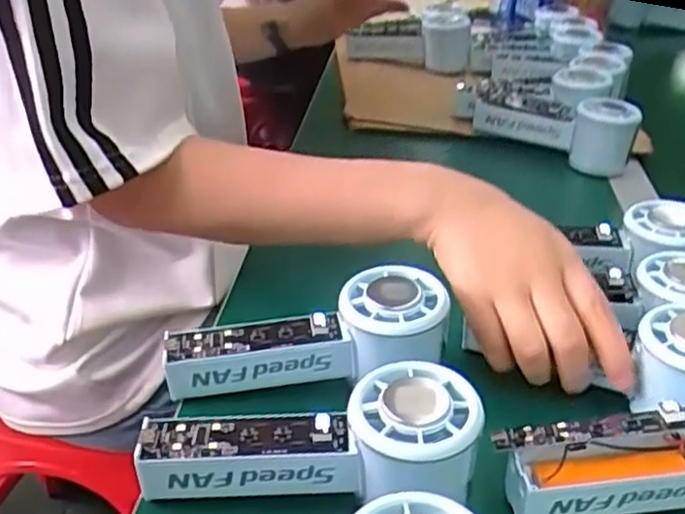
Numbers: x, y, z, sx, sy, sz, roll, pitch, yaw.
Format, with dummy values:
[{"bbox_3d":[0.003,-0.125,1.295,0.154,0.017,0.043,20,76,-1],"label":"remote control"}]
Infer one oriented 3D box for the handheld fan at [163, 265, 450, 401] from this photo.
[{"bbox_3d":[-0.018,0.045,0.388,0.151,0.040,0.054,-13,34,0],"label":"handheld fan"}]

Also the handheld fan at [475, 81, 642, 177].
[{"bbox_3d":[0.202,-0.133,0.701,0.159,0.057,0.055,30,40,33],"label":"handheld fan"}]

